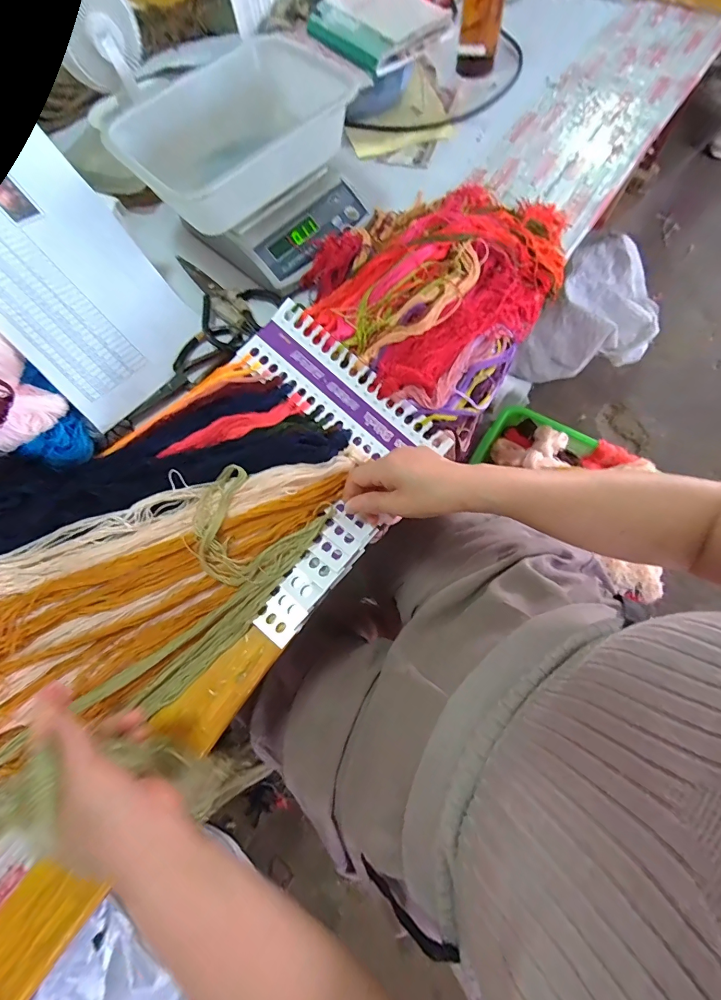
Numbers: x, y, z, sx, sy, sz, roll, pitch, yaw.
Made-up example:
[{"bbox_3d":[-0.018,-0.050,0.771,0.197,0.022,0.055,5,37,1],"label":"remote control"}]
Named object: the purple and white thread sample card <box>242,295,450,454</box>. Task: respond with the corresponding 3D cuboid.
[{"bbox_3d":[-0.017,-0.114,0.454,0.233,0.007,0.082,41,86,-1],"label":"purple and white thread sample card"}]

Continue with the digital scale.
[{"bbox_3d":[-0.134,-0.425,0.544,0.240,0.127,0.262,41,77,14],"label":"digital scale"}]

